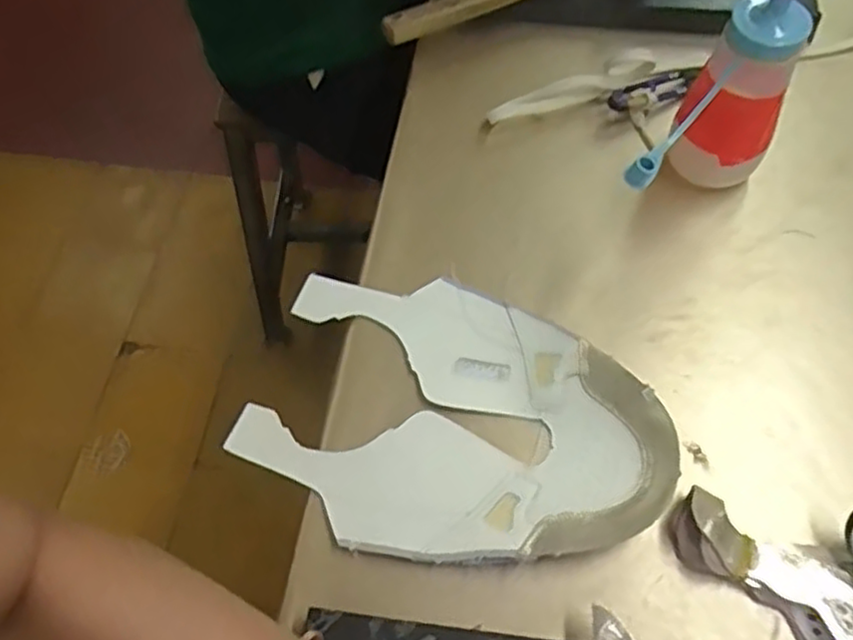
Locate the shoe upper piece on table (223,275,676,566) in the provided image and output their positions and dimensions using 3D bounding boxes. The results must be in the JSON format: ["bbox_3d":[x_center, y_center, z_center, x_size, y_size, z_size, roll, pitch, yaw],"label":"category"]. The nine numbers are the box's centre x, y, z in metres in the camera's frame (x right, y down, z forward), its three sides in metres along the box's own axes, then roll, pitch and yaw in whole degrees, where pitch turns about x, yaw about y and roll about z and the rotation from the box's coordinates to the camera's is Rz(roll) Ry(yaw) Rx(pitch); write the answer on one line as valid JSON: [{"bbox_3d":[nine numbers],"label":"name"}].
[{"bbox_3d":[0.017,0.055,0.431,0.246,0.019,0.172,8,62,6],"label":"shoe upper piece on table"}]

